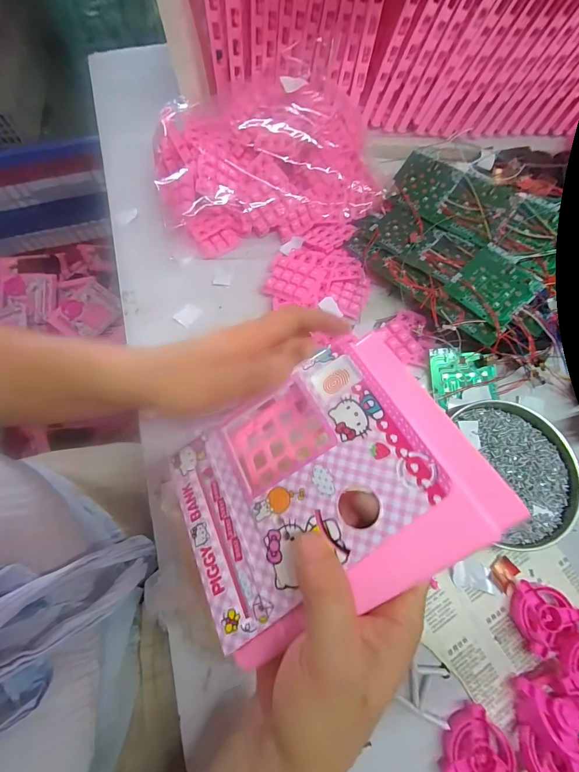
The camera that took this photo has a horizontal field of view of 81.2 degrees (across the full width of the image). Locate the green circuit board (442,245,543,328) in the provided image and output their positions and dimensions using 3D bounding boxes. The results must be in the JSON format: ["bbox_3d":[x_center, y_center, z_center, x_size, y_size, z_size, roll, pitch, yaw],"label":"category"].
[{"bbox_3d":[0.212,-0.105,0.353,0.065,0.004,0.072,-45,72,-3],"label":"green circuit board"}]

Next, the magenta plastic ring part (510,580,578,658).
[{"bbox_3d":[0.218,0.197,0.294,0.052,0.017,0.046,-37,75,-13],"label":"magenta plastic ring part"}]

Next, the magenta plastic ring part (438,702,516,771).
[{"bbox_3d":[0.143,0.285,0.257,0.052,0.017,0.049,0,71,-1],"label":"magenta plastic ring part"}]

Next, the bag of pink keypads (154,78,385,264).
[{"bbox_3d":[-0.032,-0.271,0.406,0.257,0.070,0.179,-10,71,-4],"label":"bag of pink keypads"}]

